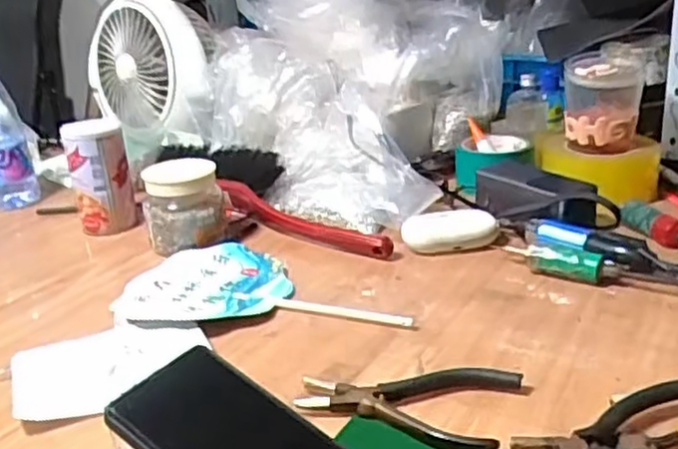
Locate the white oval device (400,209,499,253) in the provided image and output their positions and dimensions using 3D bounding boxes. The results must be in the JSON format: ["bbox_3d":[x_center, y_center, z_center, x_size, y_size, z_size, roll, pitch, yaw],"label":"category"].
[{"bbox_3d":[0.107,0.007,0.672,0.087,0.030,0.038,-7,23,-4],"label":"white oval device"}]

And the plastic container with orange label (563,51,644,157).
[{"bbox_3d":[0.282,-0.129,0.750,0.075,0.089,0.082,4,23,19],"label":"plastic container with orange label"}]

